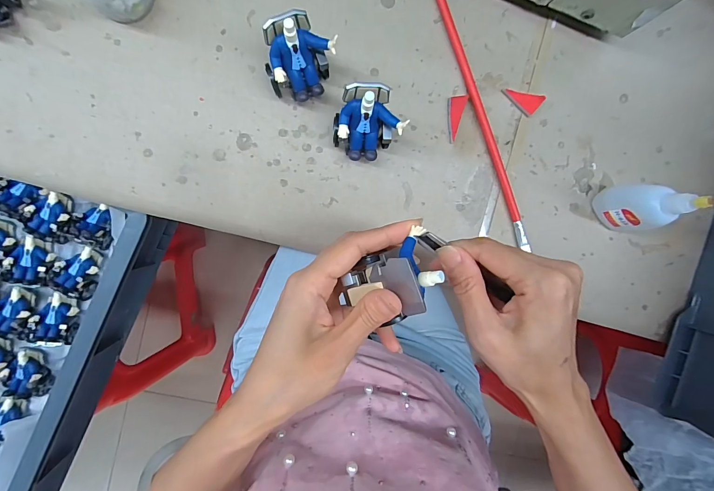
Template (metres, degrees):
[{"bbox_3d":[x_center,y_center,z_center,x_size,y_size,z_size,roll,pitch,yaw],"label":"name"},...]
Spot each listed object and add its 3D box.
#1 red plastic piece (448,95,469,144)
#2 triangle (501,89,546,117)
[{"bbox_3d":[0.091,-0.116,0.320,0.016,0.004,0.042,5,93,-6],"label":"red plastic piece"},{"bbox_3d":[0.153,-0.137,0.323,0.035,0.008,0.021,40,89,-7],"label":"triangle"}]

